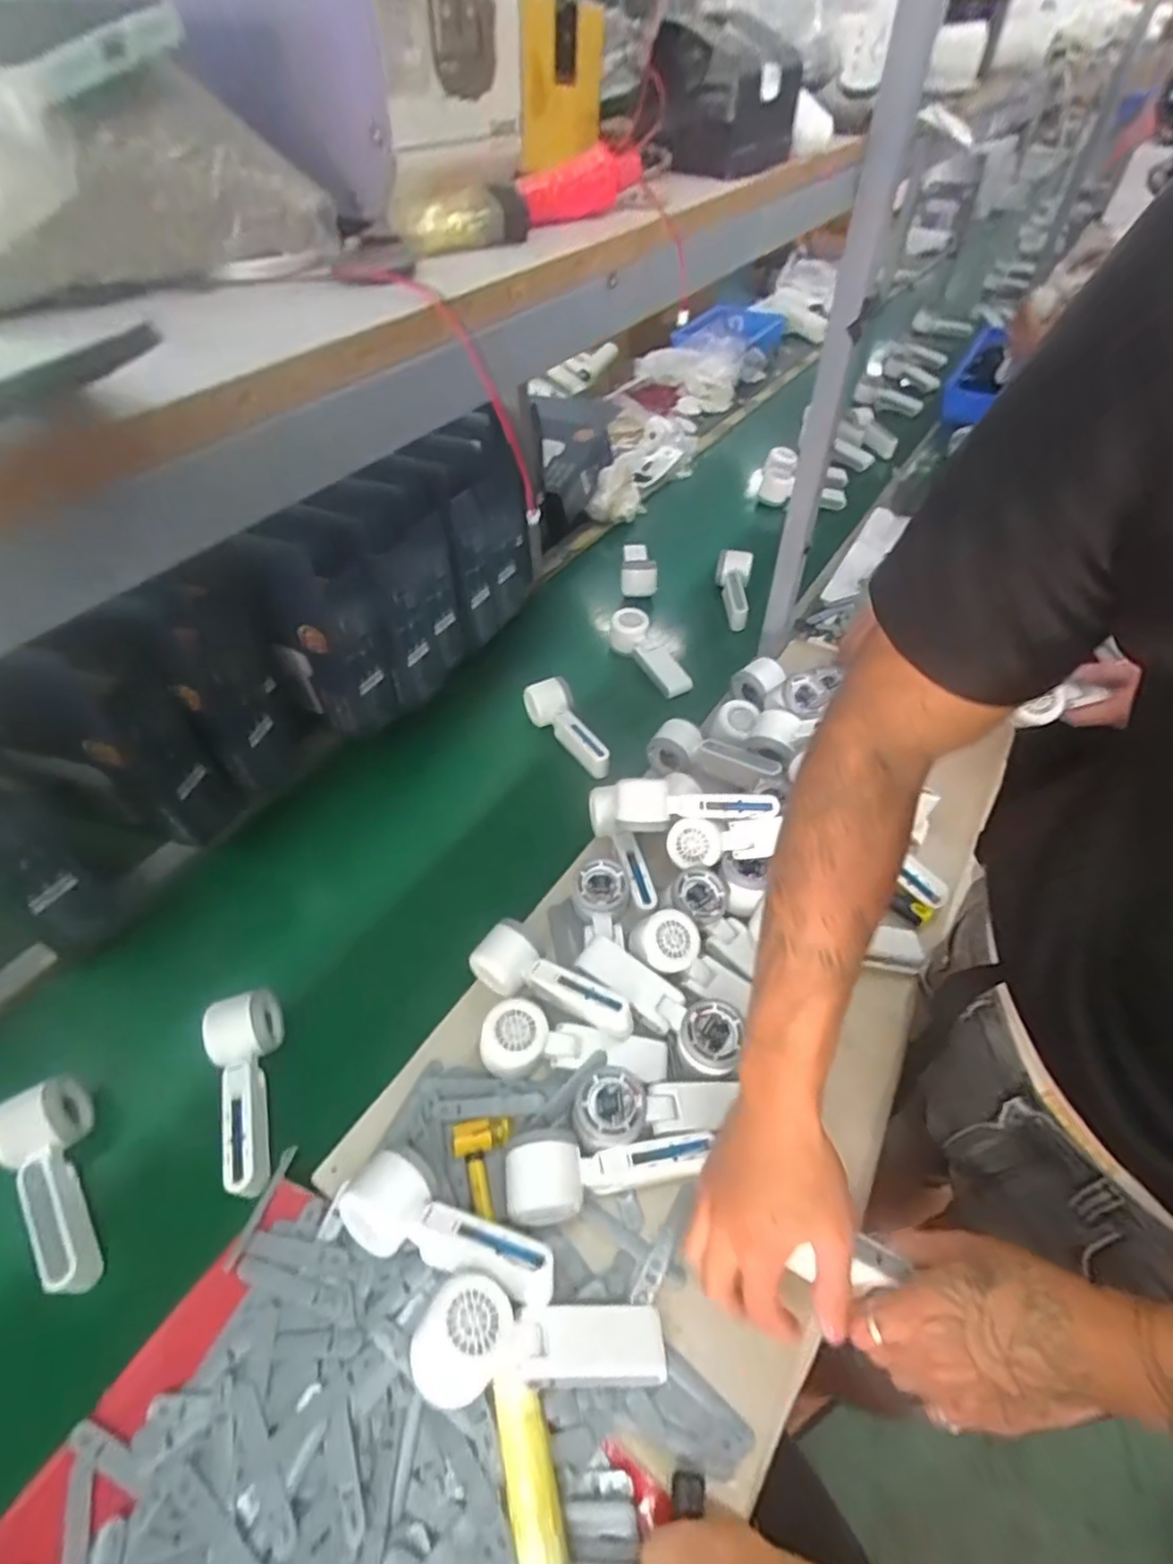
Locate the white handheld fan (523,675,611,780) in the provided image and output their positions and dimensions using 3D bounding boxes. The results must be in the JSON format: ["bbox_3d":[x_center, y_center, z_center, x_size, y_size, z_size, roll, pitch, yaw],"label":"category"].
[{"bbox_3d":[-0.029,-0.076,0.867,0.054,0.040,0.164,-22,52,-14],"label":"white handheld fan"}]

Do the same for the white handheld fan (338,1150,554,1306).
[{"bbox_3d":[-0.100,0.329,0.490,0.168,0.047,0.064,14,52,15],"label":"white handheld fan"}]

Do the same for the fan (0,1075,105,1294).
[{"bbox_3d":[-0.429,0.326,0.540,0.052,0.064,0.165,-26,53,-17],"label":"fan"}]

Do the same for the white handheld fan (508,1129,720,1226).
[{"bbox_3d":[0.017,0.302,0.523,0.165,0.052,0.058,-8,50,-3],"label":"white handheld fan"}]

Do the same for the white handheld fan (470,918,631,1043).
[{"bbox_3d":[-0.035,0.196,0.621,0.160,0.054,0.061,32,59,26],"label":"white handheld fan"}]

